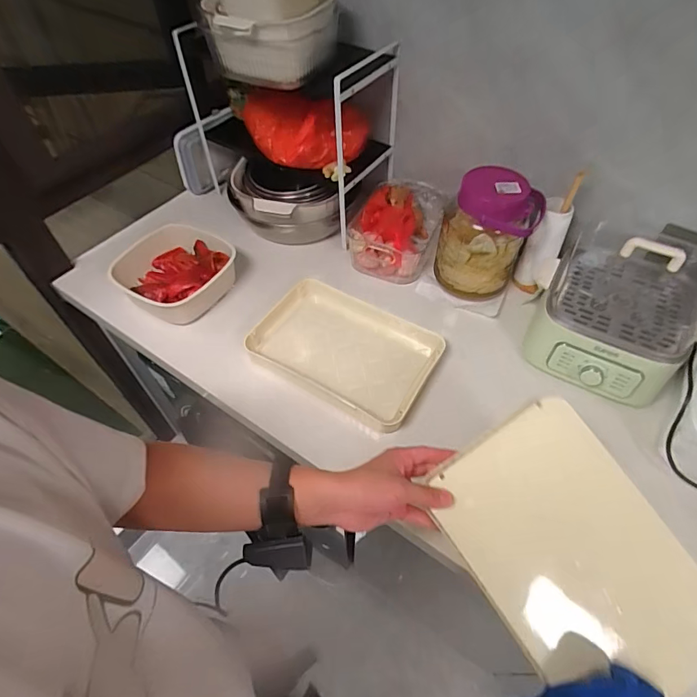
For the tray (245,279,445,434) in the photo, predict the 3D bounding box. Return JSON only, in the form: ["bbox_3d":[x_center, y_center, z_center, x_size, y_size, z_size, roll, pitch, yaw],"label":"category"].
[{"bbox_3d":[-0.014,-0.002,0.820,0.336,0.052,0.214,27,59,19],"label":"tray"}]

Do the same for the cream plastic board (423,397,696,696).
[{"bbox_3d":[0.249,0.231,0.488,0.206,0.026,0.308,-33,79,-1],"label":"cream plastic board"}]

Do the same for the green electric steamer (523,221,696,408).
[{"bbox_3d":[0.469,-0.078,0.745,0.238,0.195,0.259,30,60,21],"label":"green electric steamer"}]

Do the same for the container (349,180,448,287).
[{"bbox_3d":[0.110,-0.266,0.970,0.176,0.099,0.215,21,57,16],"label":"container"}]

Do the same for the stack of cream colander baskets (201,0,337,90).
[{"bbox_3d":[-0.143,-0.560,0.754,0.202,0.149,0.168,14,55,11],"label":"stack of cream colander baskets"}]

